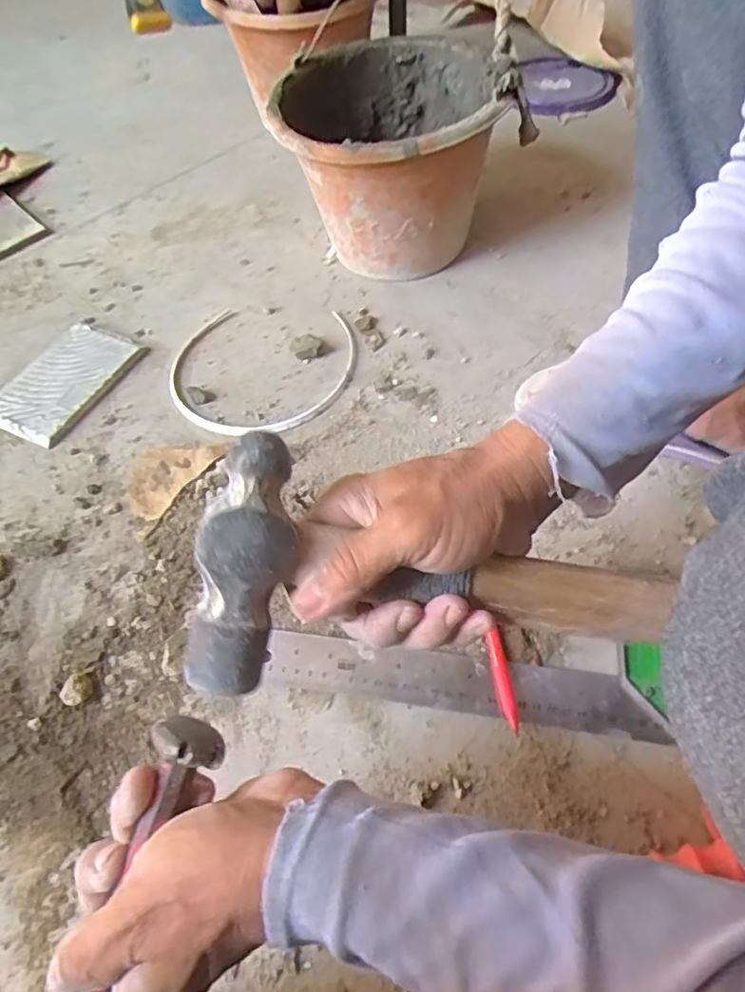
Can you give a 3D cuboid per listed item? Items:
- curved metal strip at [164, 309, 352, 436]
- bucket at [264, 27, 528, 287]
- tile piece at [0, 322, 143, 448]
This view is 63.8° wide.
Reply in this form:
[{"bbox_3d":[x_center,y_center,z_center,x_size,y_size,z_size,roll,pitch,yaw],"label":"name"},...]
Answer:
[{"bbox_3d":[-0.116,-0.136,0.626,0.190,0.011,0.171,0,57,4],"label":"curved metal strip"},{"bbox_3d":[0.022,-0.378,0.681,0.227,0.177,0.267,1,57,5],"label":"bucket"},{"bbox_3d":[-0.328,-0.124,0.633,0.100,0.015,0.151,21,61,17],"label":"tile piece"}]

